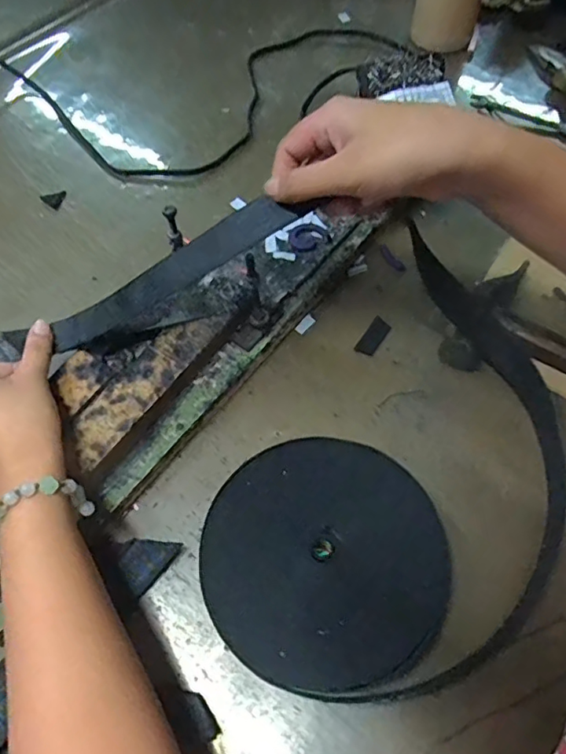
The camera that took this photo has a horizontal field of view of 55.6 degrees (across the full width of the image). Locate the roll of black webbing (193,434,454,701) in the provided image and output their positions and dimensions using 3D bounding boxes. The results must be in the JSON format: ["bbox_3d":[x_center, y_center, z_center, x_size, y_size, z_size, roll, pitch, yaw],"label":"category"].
[{"bbox_3d":[0.029,0.118,0.352,0.152,0.030,0.151,0,59,0],"label":"roll of black webbing"}]

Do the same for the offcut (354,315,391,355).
[{"bbox_3d":[0.076,-0.034,0.449,0.016,0.004,0.036,33,73,10],"label":"offcut"}]

